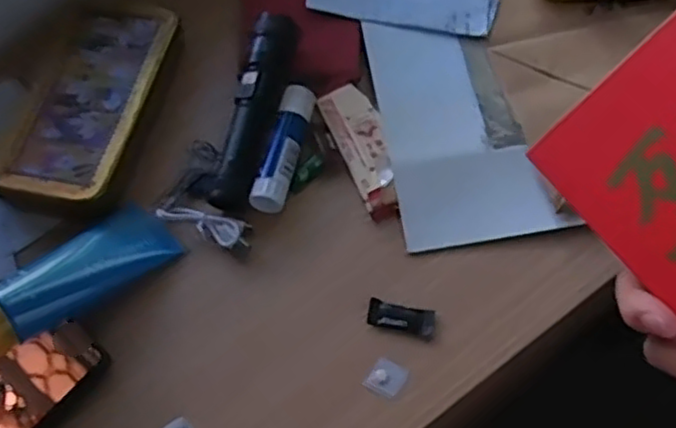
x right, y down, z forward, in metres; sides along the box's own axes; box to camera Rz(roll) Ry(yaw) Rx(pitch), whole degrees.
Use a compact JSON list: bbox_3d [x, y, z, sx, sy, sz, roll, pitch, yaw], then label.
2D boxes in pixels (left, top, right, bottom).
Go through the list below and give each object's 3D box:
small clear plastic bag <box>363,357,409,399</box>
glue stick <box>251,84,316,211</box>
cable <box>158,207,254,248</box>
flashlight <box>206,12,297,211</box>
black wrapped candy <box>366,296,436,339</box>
[{"bbox_3d":[0.031,0.103,0.435,0.021,0.004,0.023,29,69,16],"label":"small clear plastic bag"},{"bbox_3d":[-0.039,-0.049,0.504,0.024,0.022,0.099,10,65,8],"label":"glue stick"},{"bbox_3d":[-0.095,0.009,0.485,0.067,0.011,0.021,11,65,9],"label":"cable"},{"bbox_3d":[-0.060,-0.074,0.509,0.031,0.030,0.151,10,70,8],"label":"flashlight"},{"bbox_3d":[0.042,0.068,0.451,0.044,0.004,0.018,13,65,10],"label":"black wrapped candy"}]

